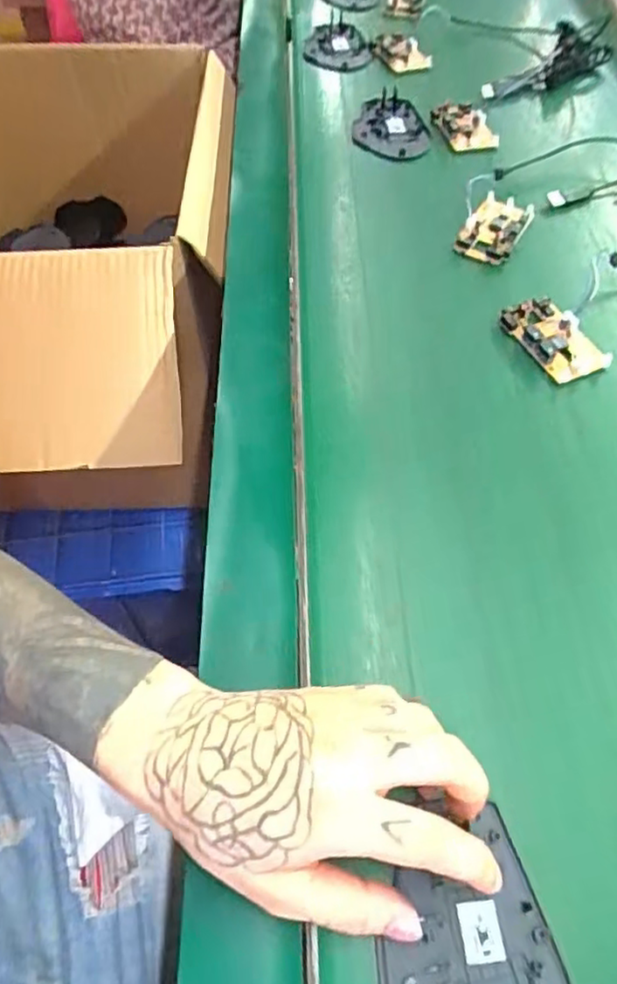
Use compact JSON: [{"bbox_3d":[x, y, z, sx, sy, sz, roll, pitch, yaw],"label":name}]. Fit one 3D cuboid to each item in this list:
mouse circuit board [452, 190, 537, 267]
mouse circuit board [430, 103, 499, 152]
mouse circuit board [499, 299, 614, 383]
[{"bbox_3d":[0.158,-0.223,0.539,0.043,0.009,0.083,26,59,15],"label":"mouse circuit board"},{"bbox_3d":[0.155,-0.361,0.632,0.048,0.010,0.077,-13,57,-10],"label":"mouse circuit board"},{"bbox_3d":[0.179,-0.112,0.463,0.048,0.015,0.072,-20,59,-15],"label":"mouse circuit board"}]

